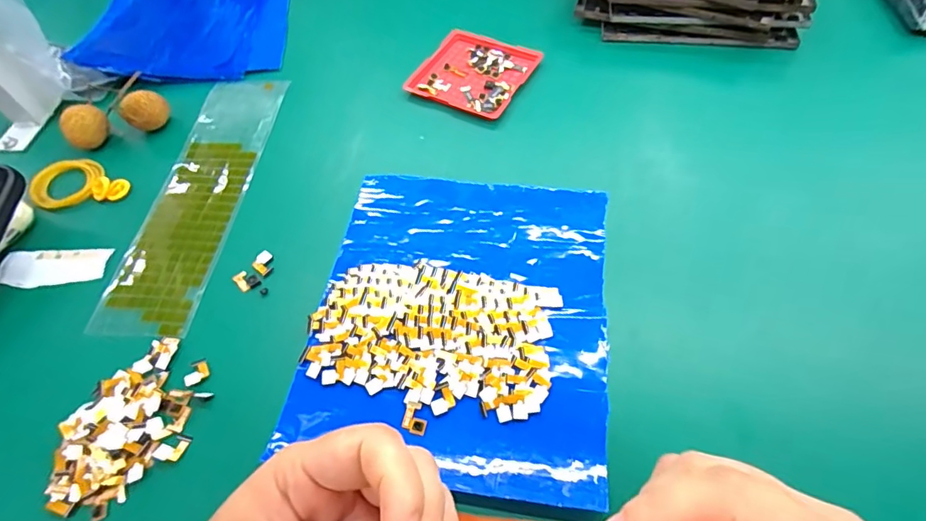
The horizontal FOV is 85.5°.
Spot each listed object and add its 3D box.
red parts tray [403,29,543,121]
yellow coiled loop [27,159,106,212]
[{"bbox_3d":[0.010,-0.181,0.477,0.101,0.007,0.099,25,62,19],"label":"red parts tray"},{"bbox_3d":[-0.335,-0.066,0.423,0.054,0.010,0.055,36,66,23],"label":"yellow coiled loop"}]

